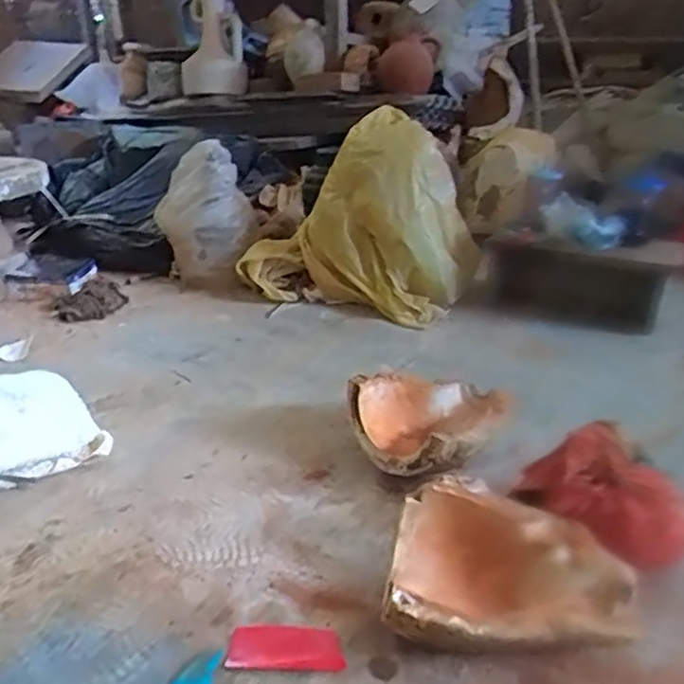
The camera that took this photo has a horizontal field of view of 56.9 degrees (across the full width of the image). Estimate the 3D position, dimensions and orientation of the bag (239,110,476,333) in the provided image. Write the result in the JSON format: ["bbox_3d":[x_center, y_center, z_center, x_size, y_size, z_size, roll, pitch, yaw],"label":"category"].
[{"bbox_3d":[0.043,-0.299,1.489,0.516,0.382,0.299,9,26,21],"label":"bag"}]

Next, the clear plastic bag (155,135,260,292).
[{"bbox_3d":[-0.339,-0.316,1.578,0.250,0.301,0.157,-5,25,-9],"label":"clear plastic bag"}]

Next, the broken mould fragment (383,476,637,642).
[{"bbox_3d":[0.162,0.240,0.616,0.232,0.092,0.189,6,25,15],"label":"broken mould fragment"}]

